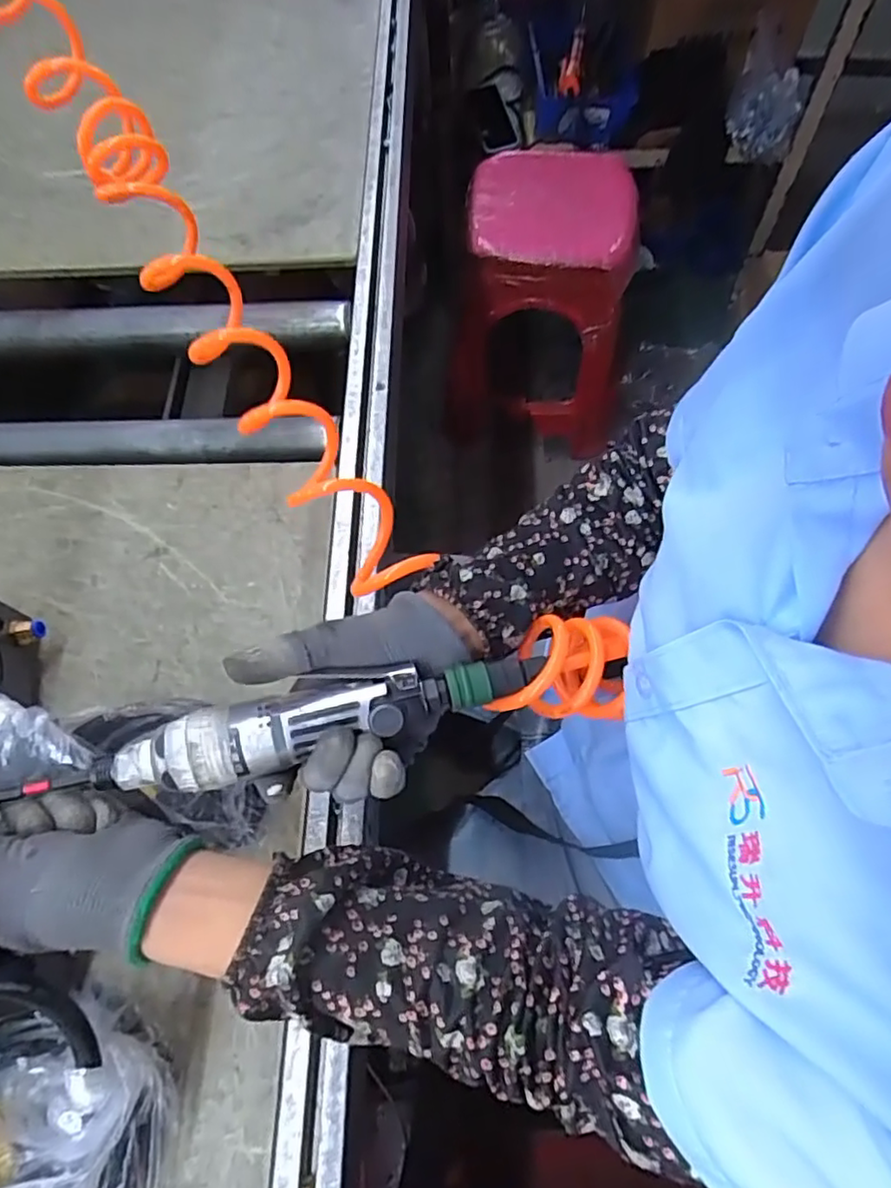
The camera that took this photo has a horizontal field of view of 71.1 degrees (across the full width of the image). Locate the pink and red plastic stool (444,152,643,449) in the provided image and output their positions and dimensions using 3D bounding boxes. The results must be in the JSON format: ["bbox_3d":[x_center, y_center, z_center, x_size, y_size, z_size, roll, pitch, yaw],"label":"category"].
[{"bbox_3d":[0.218,-0.616,1.297,0.319,0.442,0.423,7,67,5],"label":"pink and red plastic stool"}]

